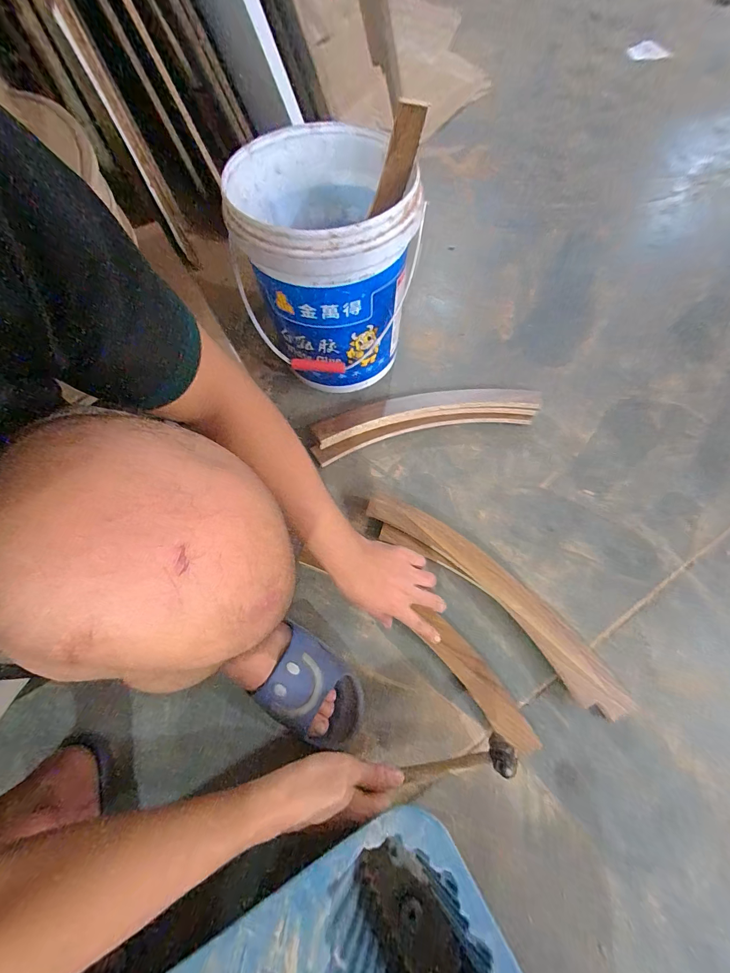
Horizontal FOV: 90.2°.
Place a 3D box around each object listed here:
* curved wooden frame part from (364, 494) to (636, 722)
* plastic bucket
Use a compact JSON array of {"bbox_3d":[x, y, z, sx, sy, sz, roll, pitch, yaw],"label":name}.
[{"bbox_3d":[0.209,0.173,0.591,0.464,0.043,0.091,38,72,18],"label":"curved wooden frame part"},{"bbox_3d":[-0.056,-0.389,0.676,0.283,0.318,0.299,0,65,1],"label":"plastic bucket"}]

